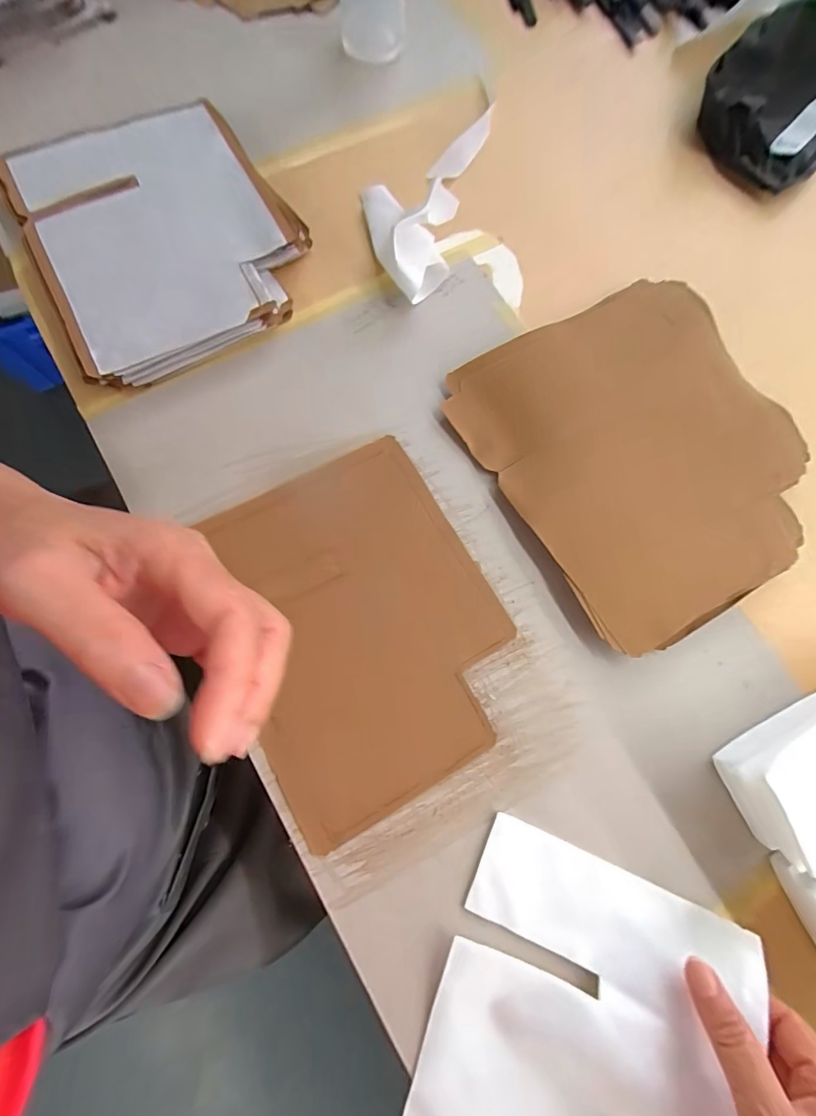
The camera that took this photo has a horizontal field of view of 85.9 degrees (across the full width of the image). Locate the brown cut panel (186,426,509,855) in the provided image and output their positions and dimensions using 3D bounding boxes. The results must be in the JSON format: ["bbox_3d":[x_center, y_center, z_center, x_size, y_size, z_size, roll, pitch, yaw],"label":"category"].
[{"bbox_3d":[-0.034,0.047,0.325,0.189,0.005,0.242,-27,80,-10],"label":"brown cut panel"}]

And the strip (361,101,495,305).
[{"bbox_3d":[0.008,-0.351,0.404,0.096,0.049,0.237,15,77,1],"label":"strip"}]

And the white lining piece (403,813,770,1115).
[{"bbox_3d":[0.096,0.303,0.258,0.169,0.041,0.223,21,77,4],"label":"white lining piece"}]

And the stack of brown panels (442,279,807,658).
[{"bbox_3d":[0.192,-0.089,0.353,0.235,0.032,0.265,-30,80,-9],"label":"stack of brown panels"}]

